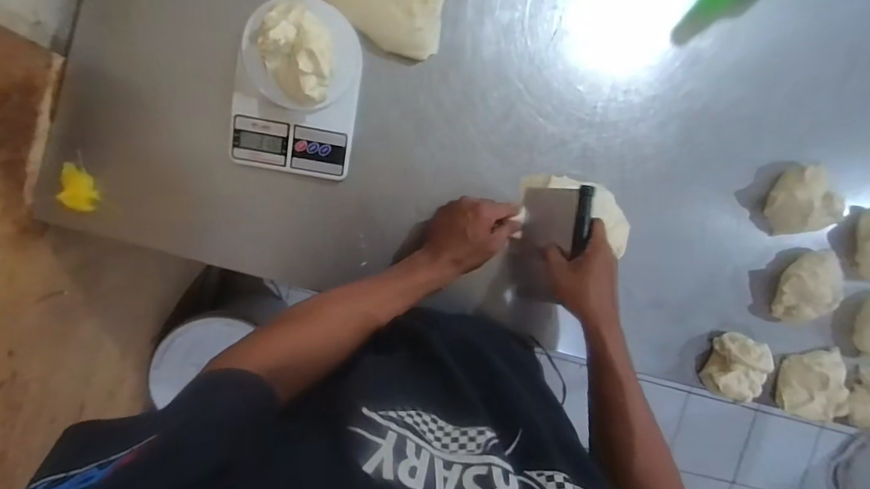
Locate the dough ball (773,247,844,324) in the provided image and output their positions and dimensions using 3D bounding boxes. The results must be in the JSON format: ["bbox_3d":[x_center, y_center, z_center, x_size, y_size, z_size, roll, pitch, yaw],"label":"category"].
[{"bbox_3d":[0.595,0.068,0.683,0.086,0.042,0.128,18,92,-8],"label":"dough ball"}]

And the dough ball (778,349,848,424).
[{"bbox_3d":[0.600,0.221,0.691,0.098,0.046,0.103,2,94,-7],"label":"dough ball"}]

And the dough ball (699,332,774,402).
[{"bbox_3d":[0.454,0.183,0.653,0.073,0.055,0.099,23,91,-8],"label":"dough ball"}]

